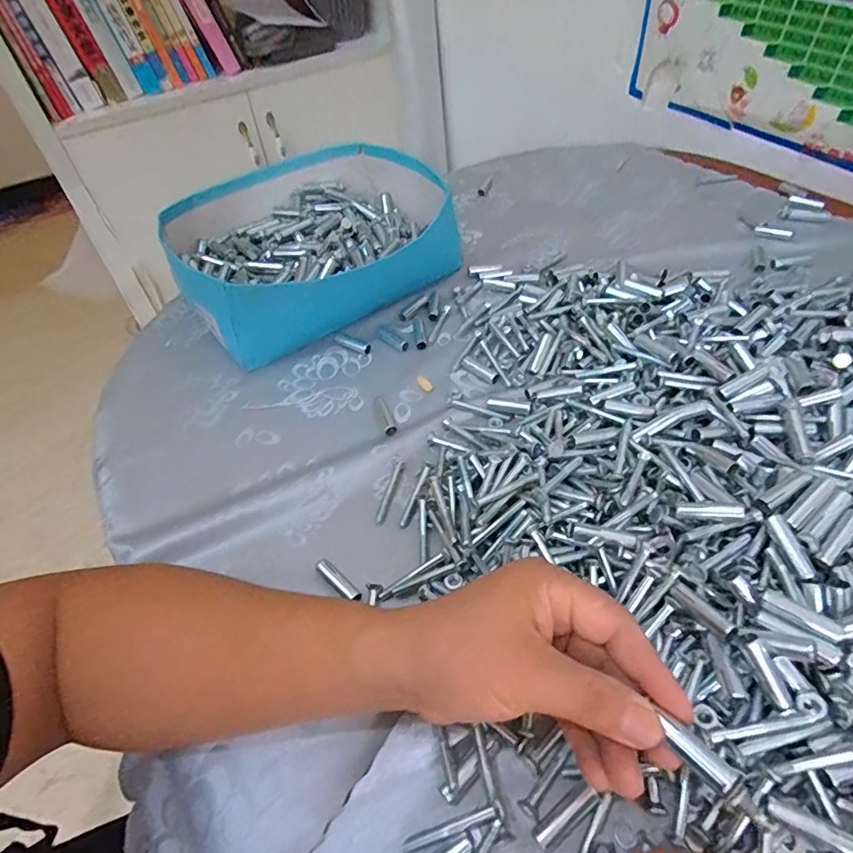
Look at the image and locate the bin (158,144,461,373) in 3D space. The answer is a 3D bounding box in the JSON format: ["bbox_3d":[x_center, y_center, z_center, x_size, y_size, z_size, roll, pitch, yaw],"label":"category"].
[{"bbox_3d":[-0.118,-0.211,0.595,0.313,0.087,0.261,-22,50,-13],"label":"bin"}]

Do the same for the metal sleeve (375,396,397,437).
[{"bbox_3d":[-0.037,-0.011,0.464,0.010,0.007,0.050,-17,49,-9],"label":"metal sleeve"}]

